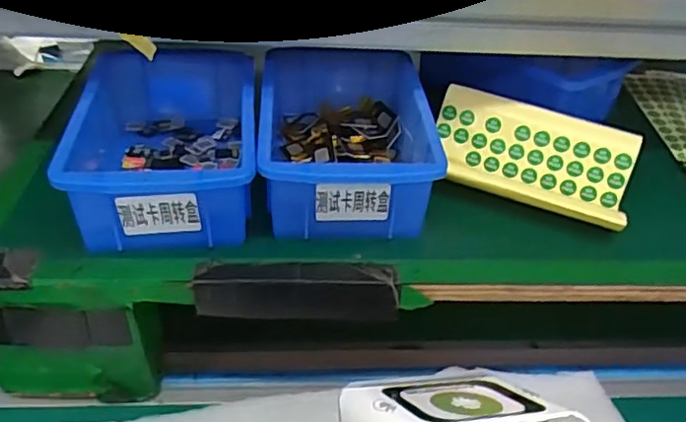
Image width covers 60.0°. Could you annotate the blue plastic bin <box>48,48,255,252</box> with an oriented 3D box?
[{"bbox_3d":[-0.100,-0.045,0.349,0.099,0.044,0.143,-1,40,-6],"label":"blue plastic bin"}]

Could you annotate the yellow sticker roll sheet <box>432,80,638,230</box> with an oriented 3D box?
[{"bbox_3d":[0.114,-0.031,0.367,0.122,0.043,0.062,18,42,16],"label":"yellow sticker roll sheet"}]

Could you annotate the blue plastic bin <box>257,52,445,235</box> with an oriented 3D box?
[{"bbox_3d":[0.000,-0.051,0.368,0.099,0.048,0.151,0,40,-5],"label":"blue plastic bin"}]

